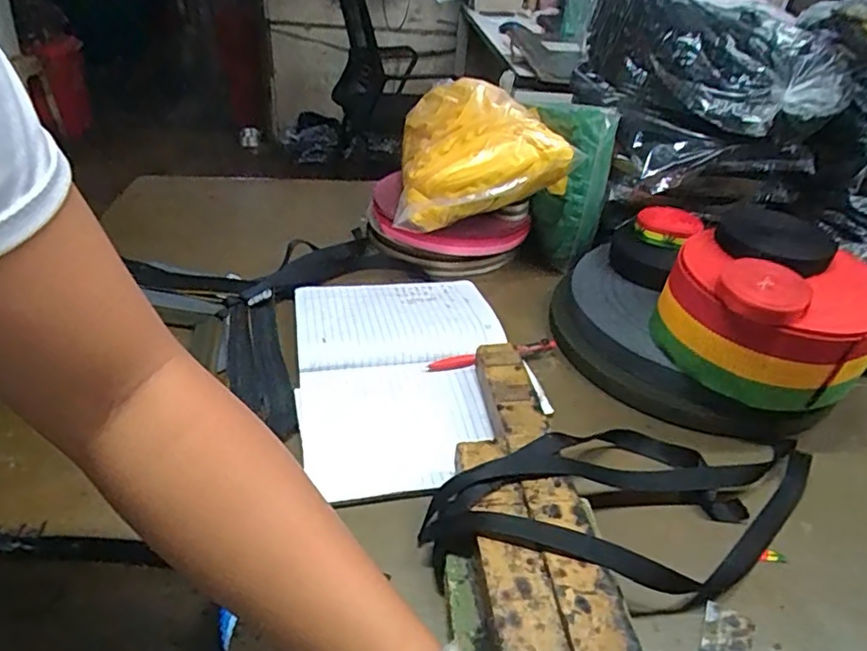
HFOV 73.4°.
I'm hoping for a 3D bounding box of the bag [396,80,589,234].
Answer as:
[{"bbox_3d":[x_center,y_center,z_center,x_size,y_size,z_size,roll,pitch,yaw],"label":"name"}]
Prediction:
[{"bbox_3d":[0.055,-0.210,0.689,0.182,0.103,0.223,3,35,-2],"label":"bag"}]

